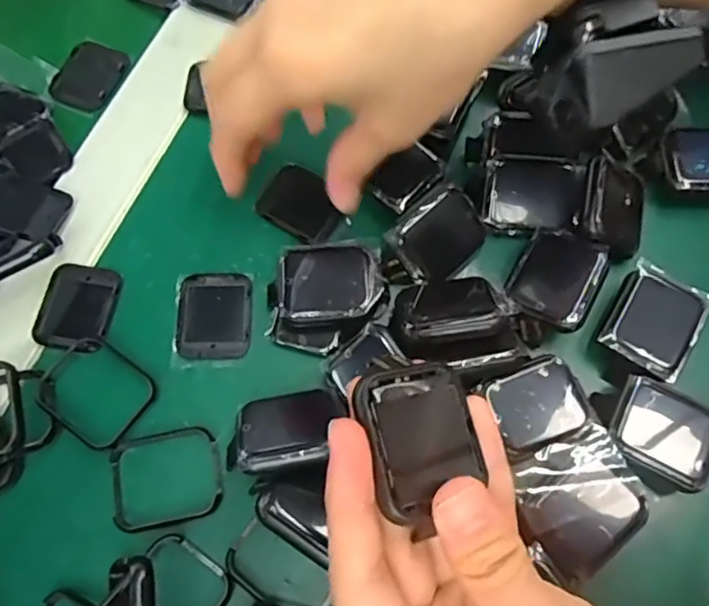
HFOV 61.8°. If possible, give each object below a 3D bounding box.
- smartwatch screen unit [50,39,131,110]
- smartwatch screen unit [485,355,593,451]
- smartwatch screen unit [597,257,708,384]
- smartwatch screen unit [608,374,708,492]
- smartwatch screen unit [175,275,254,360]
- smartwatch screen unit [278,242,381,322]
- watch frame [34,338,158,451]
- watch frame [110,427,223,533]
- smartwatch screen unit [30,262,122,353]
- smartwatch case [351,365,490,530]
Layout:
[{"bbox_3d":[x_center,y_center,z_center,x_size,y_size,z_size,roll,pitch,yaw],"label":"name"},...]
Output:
[{"bbox_3d":[-0.144,-0.124,0.322,0.035,0.004,0.039,25,72,9],"label":"smartwatch screen unit"},{"bbox_3d":[0.075,0.040,0.240,0.036,0.004,0.031,-19,71,-7],"label":"smartwatch screen unit"},{"bbox_3d":[0.130,0.008,0.257,0.036,0.014,0.043,32,73,11],"label":"smartwatch screen unit"},{"bbox_3d":[0.126,0.053,0.242,0.042,0.013,0.035,31,73,11],"label":"smartwatch screen unit"},{"bbox_3d":[-0.064,0.005,0.268,0.033,0.004,0.040,0,70,0],"label":"smartwatch screen unit"},{"bbox_3d":[-0.011,-0.010,0.258,0.042,0.004,0.034,-4,70,-3],"label":"smartwatch screen unit"},{"bbox_3d":[-0.112,0.038,0.254,0.047,0.004,0.038,34,74,12],"label":"watch frame"},{"bbox_3d":[-0.077,0.072,0.242,0.045,0.004,0.037,-11,70,-4],"label":"watch frame"},{"bbox_3d":[-0.126,0.002,0.269,0.033,0.004,0.039,6,70,2],"label":"smartwatch screen unit"},{"bbox_3d":[0.017,0.039,0.173,0.033,0.011,0.042,-1,70,-25],"label":"smartwatch case"}]

